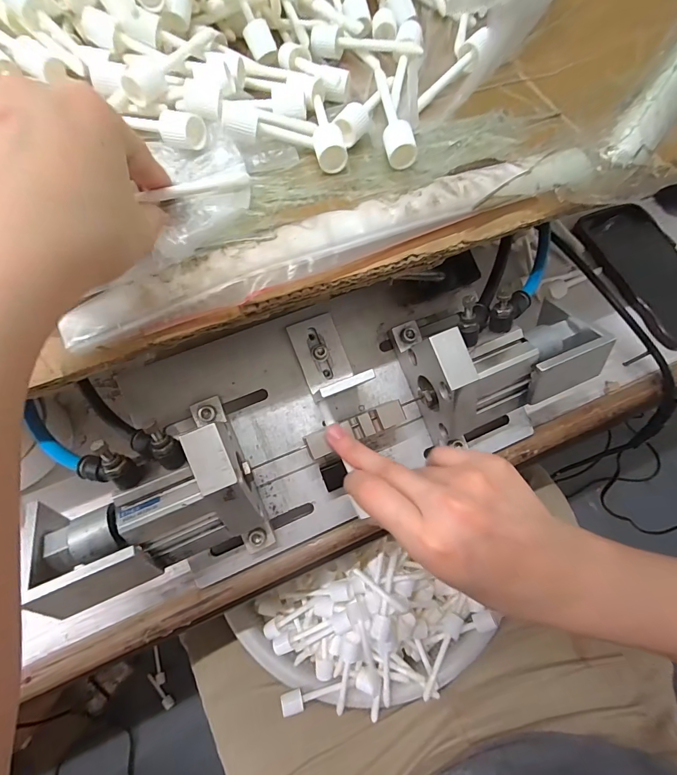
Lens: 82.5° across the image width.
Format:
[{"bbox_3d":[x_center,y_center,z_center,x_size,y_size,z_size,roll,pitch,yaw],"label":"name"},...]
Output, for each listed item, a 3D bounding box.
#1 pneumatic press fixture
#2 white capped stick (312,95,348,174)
[{"bbox_3d":[-0.003,0.019,0.262,0.373,0.097,0.140,-26,72,-8],"label":"pneumatic press fixture"},{"bbox_3d":[-0.010,-0.164,0.242,0.018,0.014,0.062,-10,70,-6],"label":"white capped stick"}]

